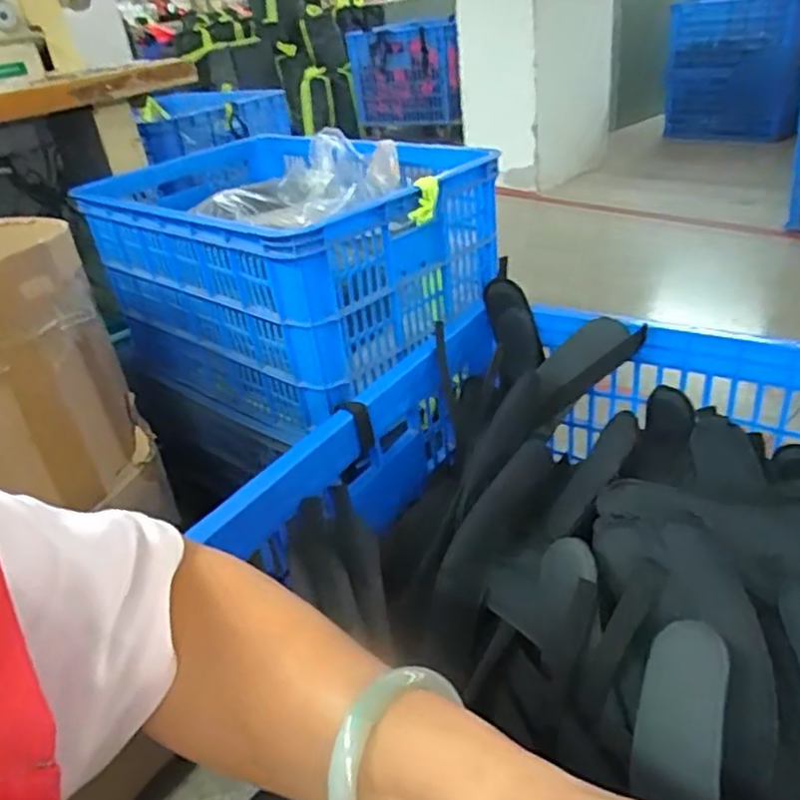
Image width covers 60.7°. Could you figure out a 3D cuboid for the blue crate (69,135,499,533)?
[{"bbox_3d":[-0.197,-0.183,1.146,0.649,0.389,0.418,22,42,39],"label":"blue crate"}]

